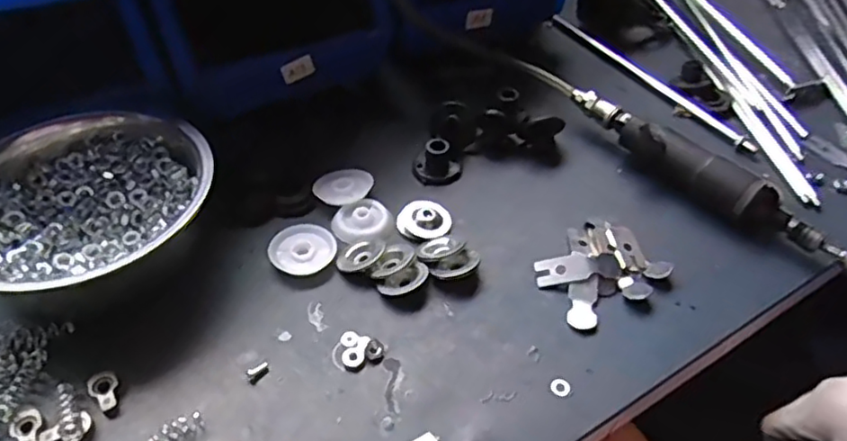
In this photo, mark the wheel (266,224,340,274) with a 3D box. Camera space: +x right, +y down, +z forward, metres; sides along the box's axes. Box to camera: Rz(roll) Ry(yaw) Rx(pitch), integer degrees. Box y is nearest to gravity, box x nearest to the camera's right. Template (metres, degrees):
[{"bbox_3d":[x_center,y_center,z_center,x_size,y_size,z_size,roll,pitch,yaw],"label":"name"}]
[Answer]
[{"bbox_3d":[-0.094,0.022,0.500,0.051,0.007,0.046,-24,50,-22],"label":"wheel"}]

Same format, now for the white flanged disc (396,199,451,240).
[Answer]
[{"bbox_3d":[0.000,-0.001,0.524,0.043,0.008,0.040,0,45,0],"label":"white flanged disc"}]

